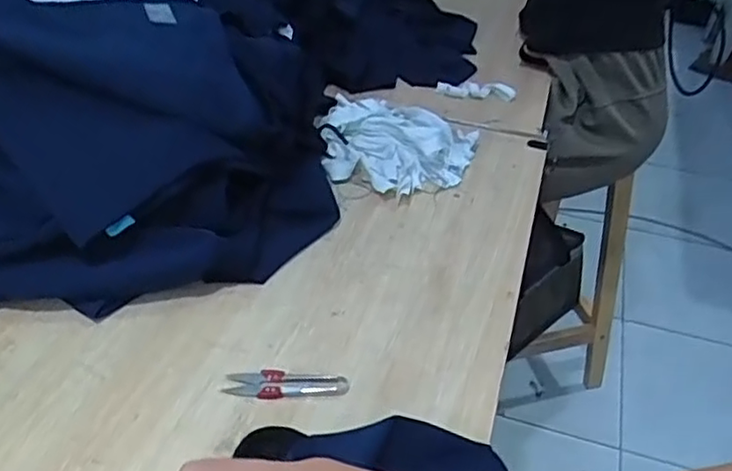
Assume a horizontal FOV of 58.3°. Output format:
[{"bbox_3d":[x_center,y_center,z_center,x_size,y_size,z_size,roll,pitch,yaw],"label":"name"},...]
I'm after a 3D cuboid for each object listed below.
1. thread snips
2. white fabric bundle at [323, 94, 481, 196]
[{"bbox_3d":[-0.067,0.126,0.556,0.102,0.004,0.024,4,43,-2],"label":"thread snips"},{"bbox_3d":[0.039,-0.119,0.812,0.179,0.040,0.165,2,40,-2],"label":"white fabric bundle"}]

